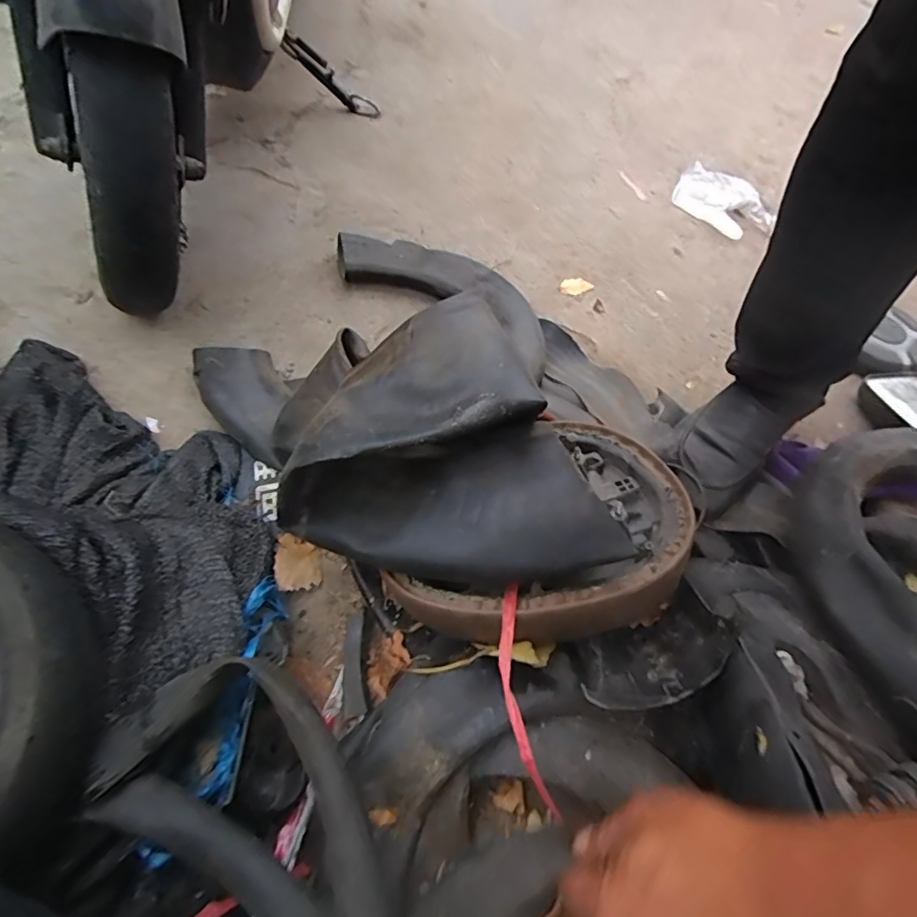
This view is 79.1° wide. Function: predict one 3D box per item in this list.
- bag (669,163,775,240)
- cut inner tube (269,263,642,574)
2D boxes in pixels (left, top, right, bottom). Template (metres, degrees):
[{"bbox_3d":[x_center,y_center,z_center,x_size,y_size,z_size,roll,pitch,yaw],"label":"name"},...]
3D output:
[{"bbox_3d":[0.466,-0.451,0.967,0.128,0.026,0.184,-38,67,-25],"label":"bag"},{"bbox_3d":[-0.024,0.007,0.451,0.237,0.140,0.240,-18,61,-15],"label":"cut inner tube"}]

